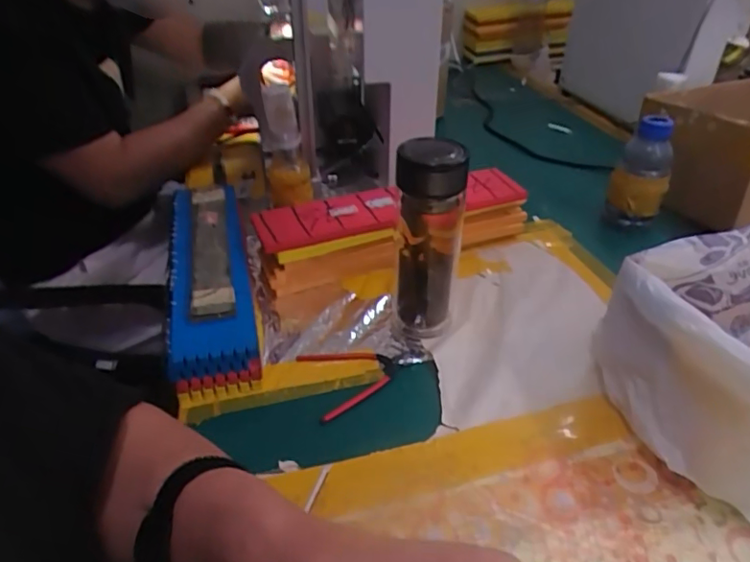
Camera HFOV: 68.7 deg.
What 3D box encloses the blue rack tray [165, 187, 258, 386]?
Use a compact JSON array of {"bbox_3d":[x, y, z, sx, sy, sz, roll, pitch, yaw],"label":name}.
[{"bbox_3d":[-0.223,-0.034,0.734,0.093,0.048,0.454,-11,38,-12],"label":"blue rack tray"}]

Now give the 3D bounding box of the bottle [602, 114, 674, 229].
[{"bbox_3d":[0.401,-0.158,0.830,0.076,0.142,0.083,15,40,21],"label":"bottle"}]

